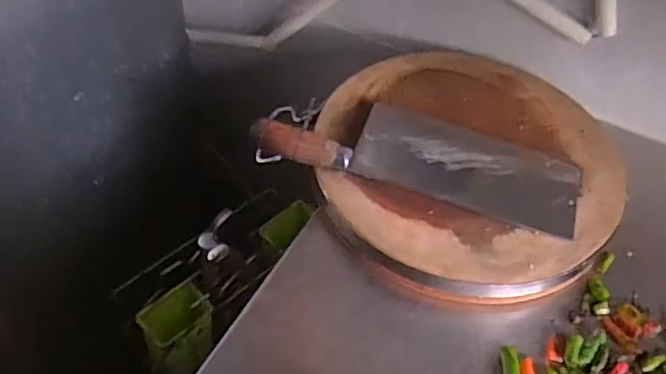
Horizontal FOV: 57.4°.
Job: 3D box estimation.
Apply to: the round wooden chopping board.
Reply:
[{"bbox_3d":[0.146,-0.028,0.669,0.312,0.047,0.319,3,50,-3],"label":"round wooden chopping board"}]

